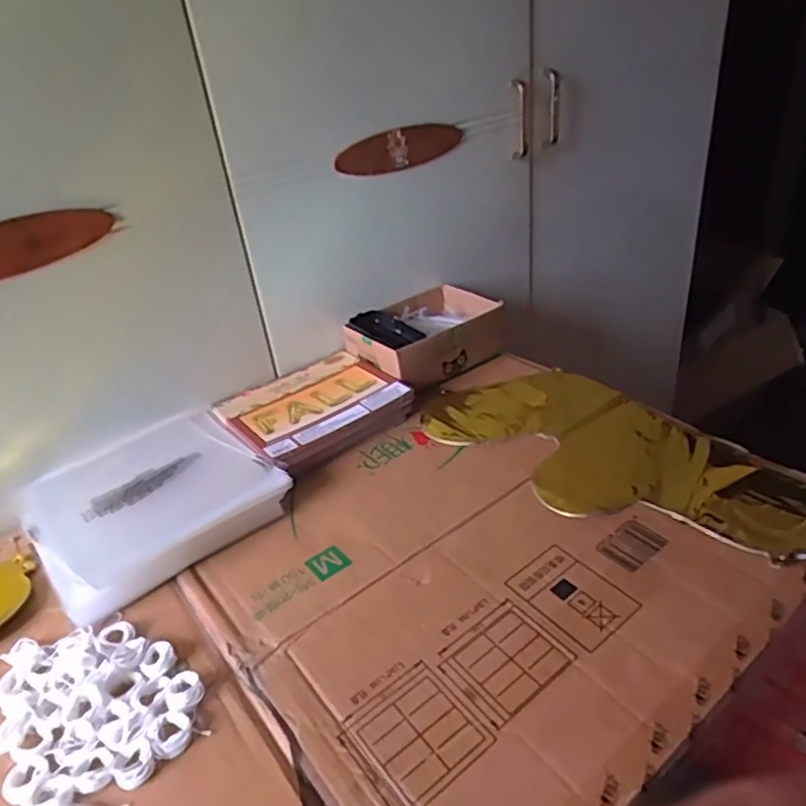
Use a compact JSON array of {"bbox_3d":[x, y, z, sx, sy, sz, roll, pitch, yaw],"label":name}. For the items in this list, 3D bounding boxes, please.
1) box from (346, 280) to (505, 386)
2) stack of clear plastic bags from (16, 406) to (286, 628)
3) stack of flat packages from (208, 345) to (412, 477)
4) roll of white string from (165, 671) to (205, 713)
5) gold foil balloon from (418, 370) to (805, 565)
[{"bbox_3d":[0.027,-0.093,0.865,0.193,0.067,0.156,-26,38,-28],"label":"box"},{"bbox_3d":[-0.257,0.098,0.652,0.218,0.032,0.209,-27,38,-30],"label":"stack of clear plastic bags"},{"bbox_3d":[-0.107,0.006,0.766,0.194,0.031,0.185,-28,39,-31],"label":"stack of flat packages"},{"bbox_3d":[-0.161,0.213,0.469,0.027,0.009,0.034,-27,38,-29],"label":"roll of white string"},{"bbox_3d":[0.223,0.054,0.652,0.204,0.012,0.423,-27,38,-29],"label":"gold foil balloon"}]

